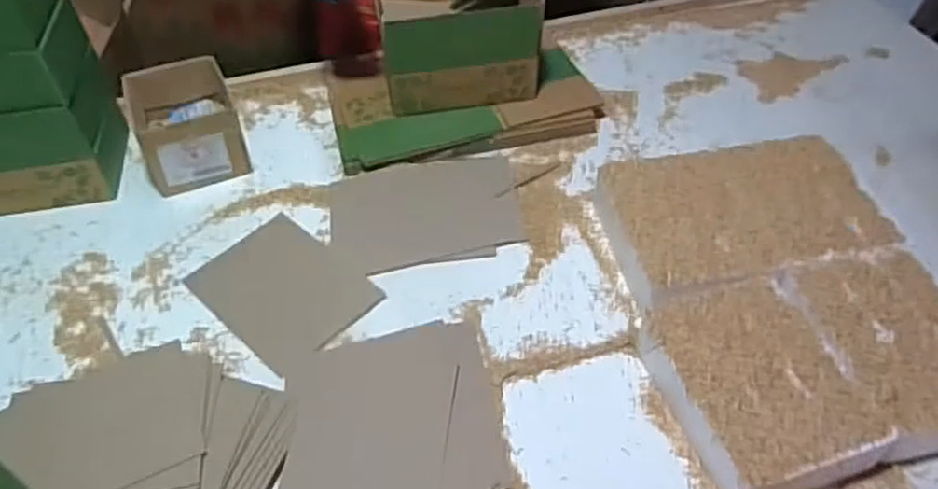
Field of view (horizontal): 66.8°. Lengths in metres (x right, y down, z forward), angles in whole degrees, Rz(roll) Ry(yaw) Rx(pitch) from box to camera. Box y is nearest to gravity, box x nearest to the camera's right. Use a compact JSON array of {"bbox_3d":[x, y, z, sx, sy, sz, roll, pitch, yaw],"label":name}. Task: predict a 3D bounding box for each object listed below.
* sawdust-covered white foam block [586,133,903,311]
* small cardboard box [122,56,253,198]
[{"bbox_3d":[0.386,-0.032,1.032,0.365,0.083,0.249,-8,47,-9],"label":"sawdust-covered white foam block"},{"bbox_3d":[-0.456,-0.191,1.154,0.157,0.132,0.166,-19,49,-18],"label":"small cardboard box"}]

